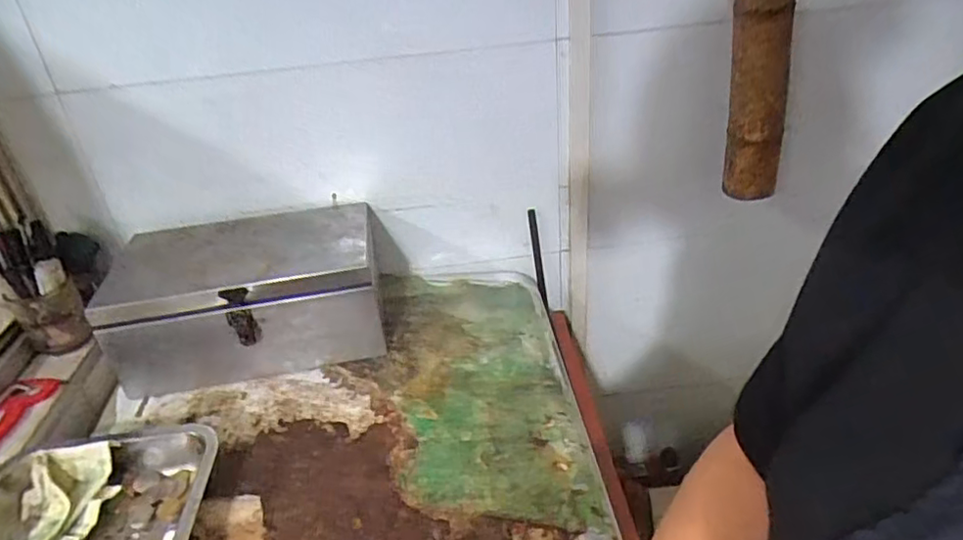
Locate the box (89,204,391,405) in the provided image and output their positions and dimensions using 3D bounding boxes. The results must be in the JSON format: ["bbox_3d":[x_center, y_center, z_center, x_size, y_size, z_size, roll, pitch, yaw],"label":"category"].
[{"bbox_3d":[-0.278,0.030,0.766,0.295,0.138,0.176,-8,33,-6],"label":"box"}]

